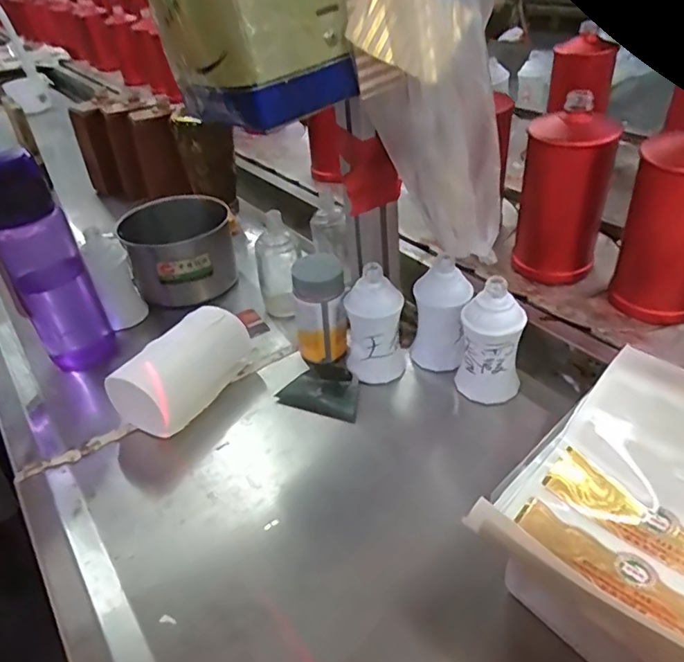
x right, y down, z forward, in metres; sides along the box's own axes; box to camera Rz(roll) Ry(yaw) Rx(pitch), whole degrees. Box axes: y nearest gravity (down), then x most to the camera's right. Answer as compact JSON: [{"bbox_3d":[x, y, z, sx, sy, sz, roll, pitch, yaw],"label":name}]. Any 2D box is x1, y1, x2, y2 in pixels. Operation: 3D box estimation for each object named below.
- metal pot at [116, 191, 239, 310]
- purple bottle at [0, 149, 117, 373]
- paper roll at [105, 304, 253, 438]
[{"bbox_3d":[-0.205,-0.105,0.696,0.130,0.099,0.126,-5,37,4],"label":"metal pot"},{"bbox_3d":[-0.303,-0.058,0.558,0.071,0.239,0.077,-25,41,-22],"label":"purple bottle"},{"bbox_3d":[-0.157,0.038,0.542,0.066,0.065,0.136,14,42,26],"label":"paper roll"}]

